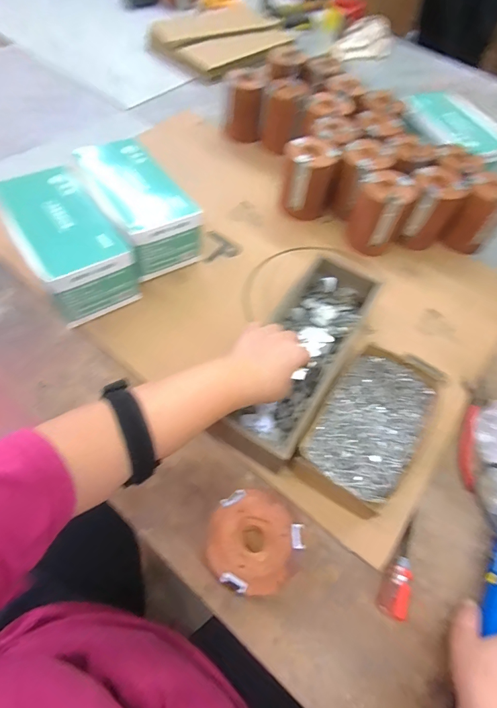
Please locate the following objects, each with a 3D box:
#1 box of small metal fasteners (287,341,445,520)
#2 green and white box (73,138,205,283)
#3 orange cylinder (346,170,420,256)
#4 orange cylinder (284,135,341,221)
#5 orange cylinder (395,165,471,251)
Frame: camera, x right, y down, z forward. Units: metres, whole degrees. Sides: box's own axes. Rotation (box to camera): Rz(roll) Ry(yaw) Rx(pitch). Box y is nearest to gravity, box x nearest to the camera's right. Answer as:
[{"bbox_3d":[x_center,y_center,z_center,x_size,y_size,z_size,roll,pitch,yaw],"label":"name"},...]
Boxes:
[{"bbox_3d":[0.134,0.083,0.425,0.105,0.056,0.191,32,62,14],"label":"box of small metal fasteners"},{"bbox_3d":[-0.158,-0.208,0.553,0.108,0.098,0.190,-29,66,-20],"label":"green and white box"},{"bbox_3d":[0.204,-0.218,0.585,0.074,0.094,0.076,35,62,15],"label":"orange cylinder"},{"bbox_3d":[0.095,-0.283,0.614,0.081,0.097,0.075,7,59,-1],"label":"orange cylinder"},{"bbox_3d":[0.279,-0.230,0.596,0.077,0.098,0.075,0,59,-5],"label":"orange cylinder"}]

